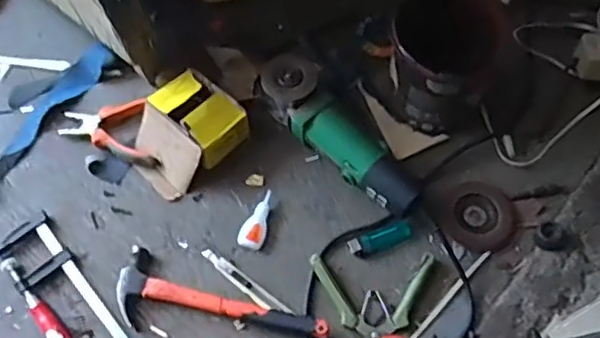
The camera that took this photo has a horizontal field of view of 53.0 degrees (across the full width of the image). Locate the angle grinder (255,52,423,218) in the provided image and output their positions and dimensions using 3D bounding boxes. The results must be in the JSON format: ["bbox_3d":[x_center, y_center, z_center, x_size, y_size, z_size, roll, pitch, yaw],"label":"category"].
[{"bbox_3d":[0.054,-0.050,0.804,0.084,0.090,0.275,-40,69,-17],"label":"angle grinder"}]

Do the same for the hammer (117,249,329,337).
[{"bbox_3d":[-0.101,0.178,0.733,0.262,0.024,0.083,17,64,12],"label":"hammer"}]

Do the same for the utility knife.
[{"bbox_3d":[-0.070,0.142,0.758,0.133,0.009,0.018,35,69,19],"label":"utility knife"}]

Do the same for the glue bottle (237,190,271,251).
[{"bbox_3d":[-0.055,0.066,0.791,0.032,0.013,0.081,15,64,10],"label":"glue bottle"}]

